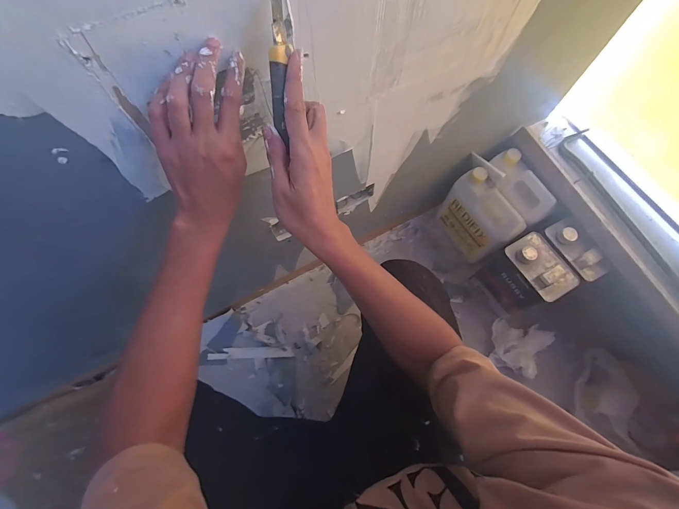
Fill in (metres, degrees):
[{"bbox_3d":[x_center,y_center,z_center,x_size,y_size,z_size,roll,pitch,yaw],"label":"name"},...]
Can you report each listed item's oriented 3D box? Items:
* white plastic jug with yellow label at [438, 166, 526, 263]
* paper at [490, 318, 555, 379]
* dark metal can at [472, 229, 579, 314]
[{"bbox_3d":[0.404,-0.104,0.871,0.094,0.223,0.202,-26,71,-9],"label":"white plastic jug with yellow label"},{"bbox_3d":[0.519,0.265,0.844,0.163,0.068,0.147,15,70,6],"label":"paper"},{"bbox_3d":[0.481,0.062,0.806,0.105,0.223,0.158,-27,71,-10],"label":"dark metal can"}]

